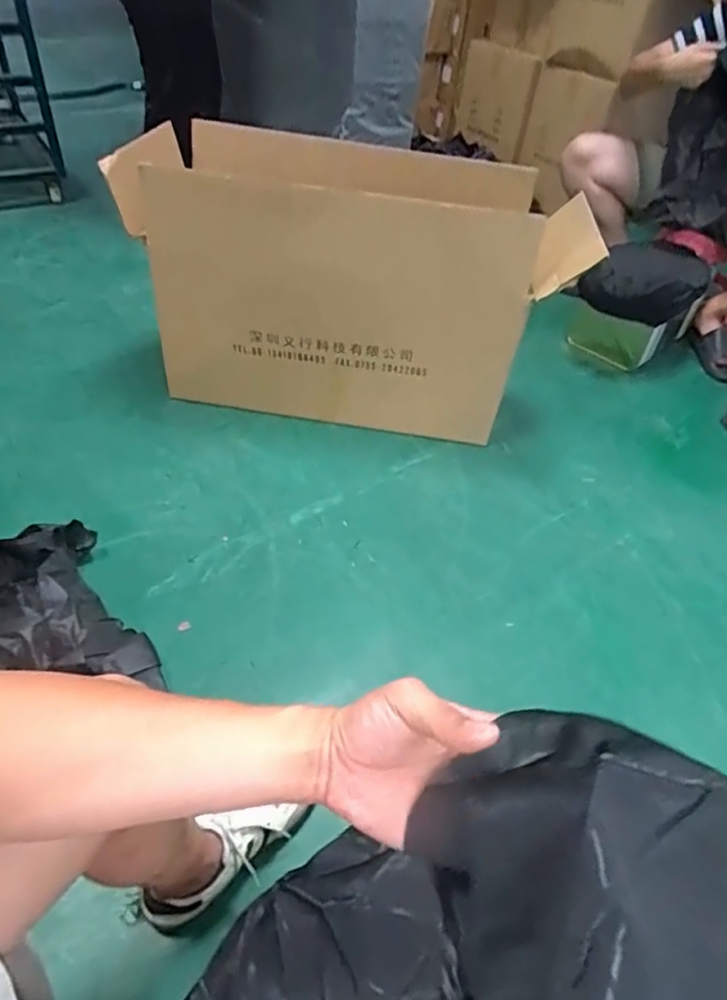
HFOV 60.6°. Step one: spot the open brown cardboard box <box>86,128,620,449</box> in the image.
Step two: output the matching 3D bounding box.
[{"bbox_3d":[-0.012,-0.443,1.375,0.886,0.607,0.279,0,46,-7],"label":"open brown cardboard box"}]

